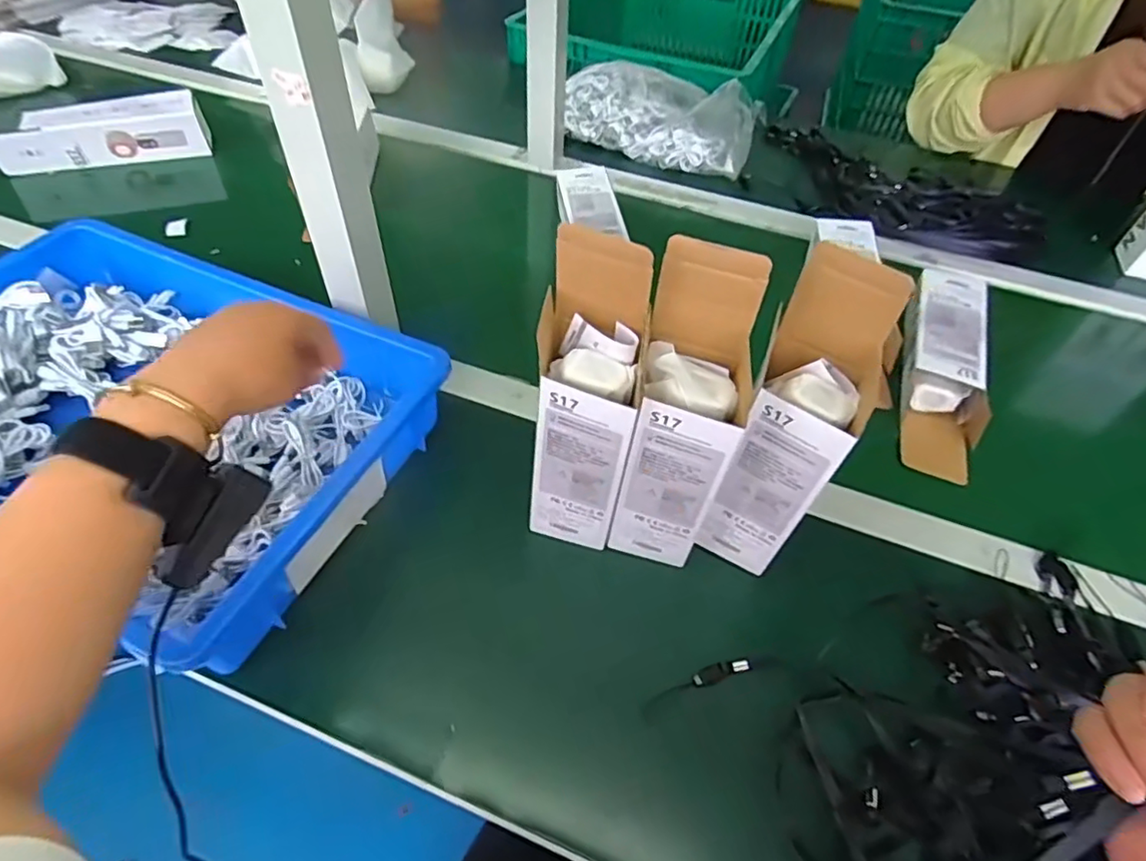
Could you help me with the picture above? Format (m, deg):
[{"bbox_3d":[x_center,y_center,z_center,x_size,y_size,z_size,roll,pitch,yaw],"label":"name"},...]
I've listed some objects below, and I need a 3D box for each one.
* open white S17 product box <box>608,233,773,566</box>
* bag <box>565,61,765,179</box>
[{"bbox_3d":[0.070,0.002,0.412,0.069,0.240,0.075,14,51,8],"label":"open white S17 product box"},{"bbox_3d":[0.135,-0.483,0.923,0.281,0.076,0.186,14,51,8],"label":"bag"}]

